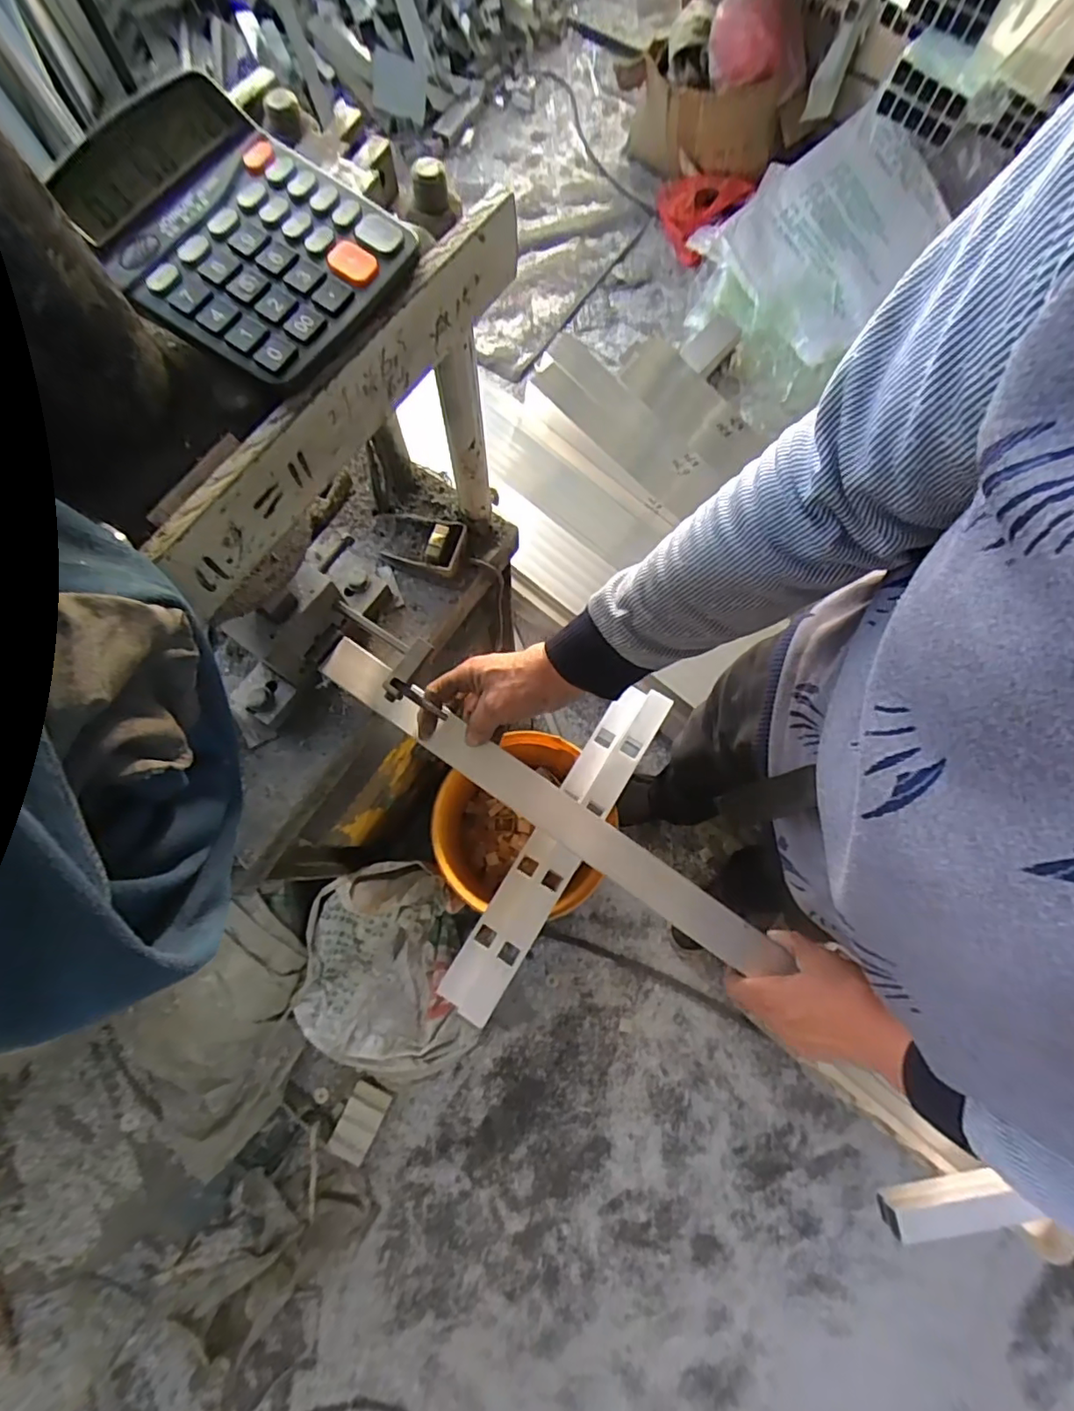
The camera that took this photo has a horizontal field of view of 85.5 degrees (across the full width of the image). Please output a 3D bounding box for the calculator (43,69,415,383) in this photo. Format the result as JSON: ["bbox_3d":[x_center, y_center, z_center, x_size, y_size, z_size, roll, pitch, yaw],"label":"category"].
[{"bbox_3d":[-0.147,-0.234,0.286,0.145,0.034,0.117,32,77,7],"label":"calculator"}]

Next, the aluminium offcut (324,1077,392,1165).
[{"bbox_3d":[-0.336,0.791,1.106,0.073,0.026,0.129,26,76,6],"label":"aluminium offcut"}]

